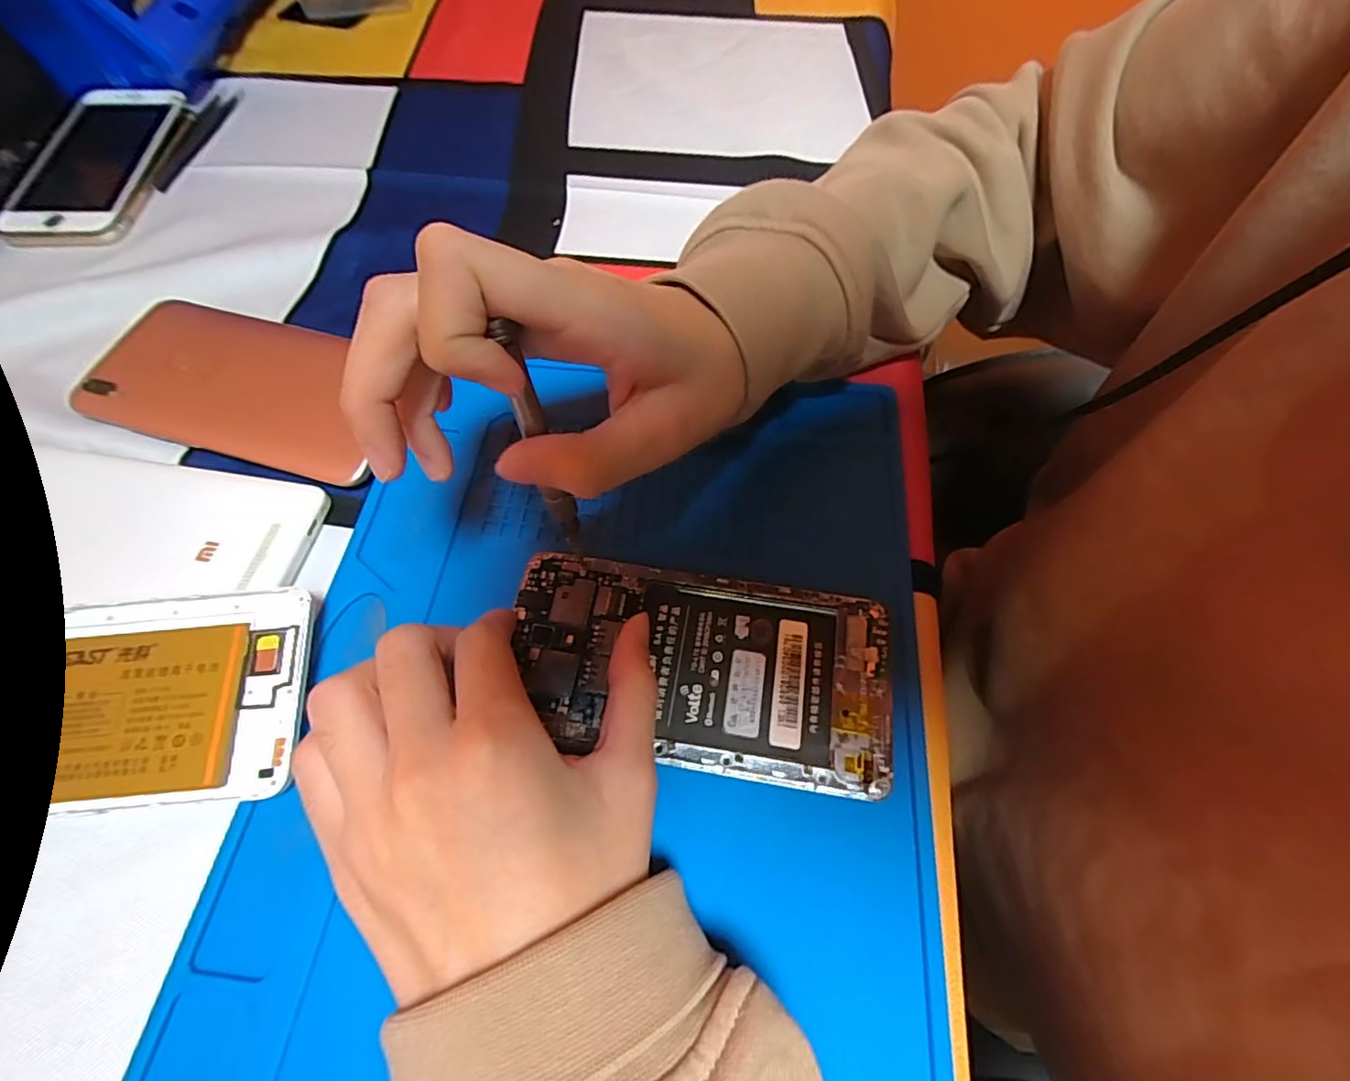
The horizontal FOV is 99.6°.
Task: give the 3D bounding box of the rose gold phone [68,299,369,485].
[{"bbox_3d":[-0.200,-0.073,0.267,0.144,0.009,0.075,15,64,7],"label":"rose gold phone"}]

